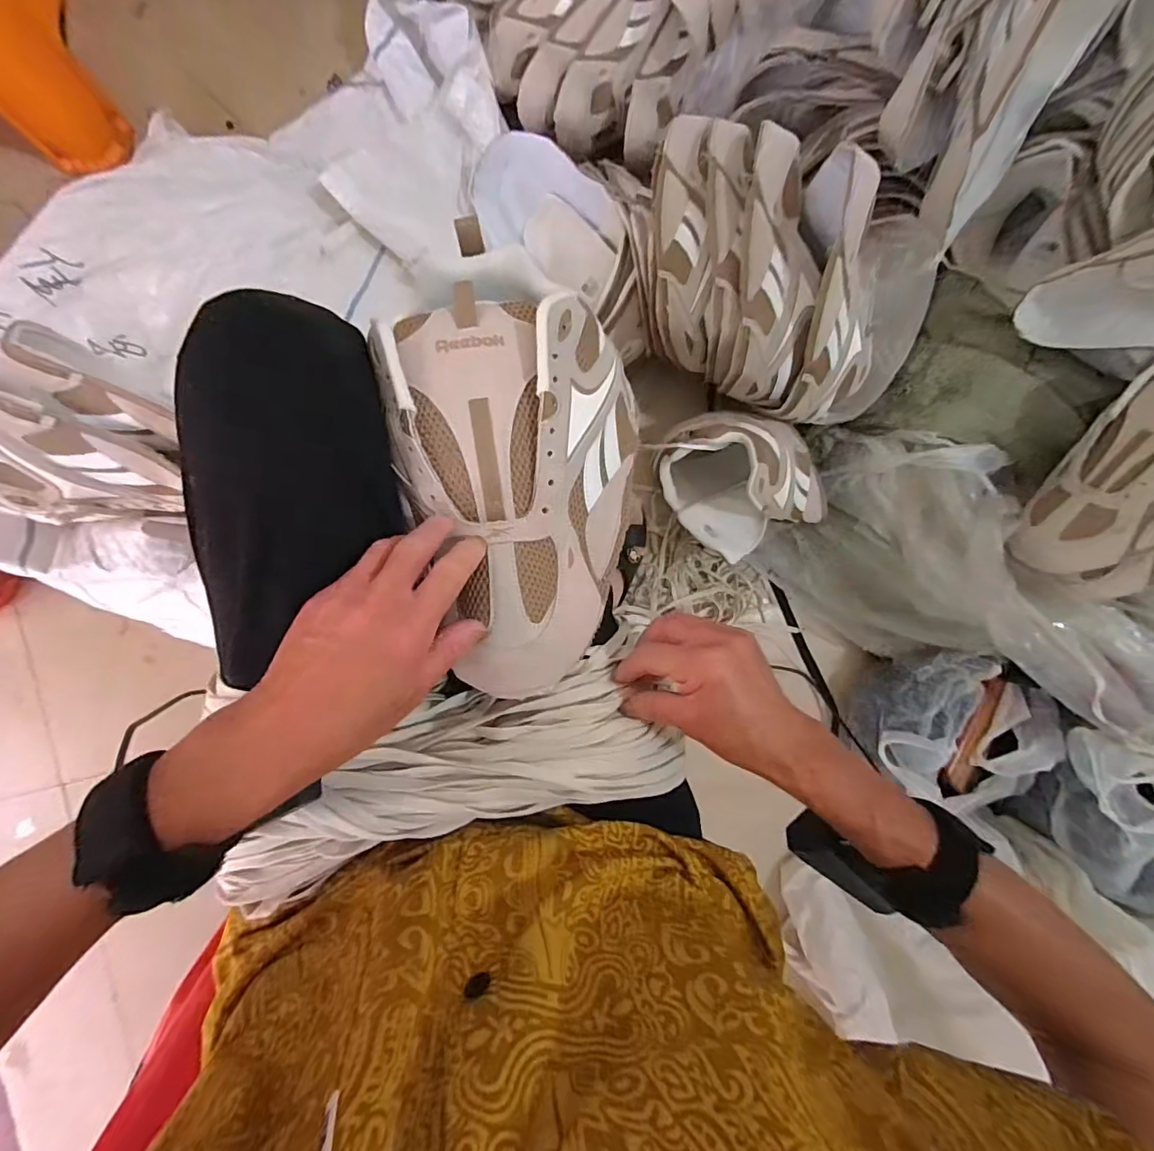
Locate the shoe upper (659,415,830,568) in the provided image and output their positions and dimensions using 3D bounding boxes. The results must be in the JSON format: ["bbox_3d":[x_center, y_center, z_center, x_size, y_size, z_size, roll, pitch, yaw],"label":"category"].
[{"bbox_3d":[0.211,-0.121,0.641,0.171,0.119,0.170,-27,93,-6],"label":"shoe upper"}]

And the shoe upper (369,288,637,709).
[{"bbox_3d":[-0.024,-0.049,0.300,0.150,0.057,0.219,-14,91,-6],"label":"shoe upper"}]

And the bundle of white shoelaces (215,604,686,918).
[{"bbox_3d":[-0.069,0.120,0.304,0.269,0.046,0.107,-18,92,-10],"label":"bundle of white shoelaces"}]

